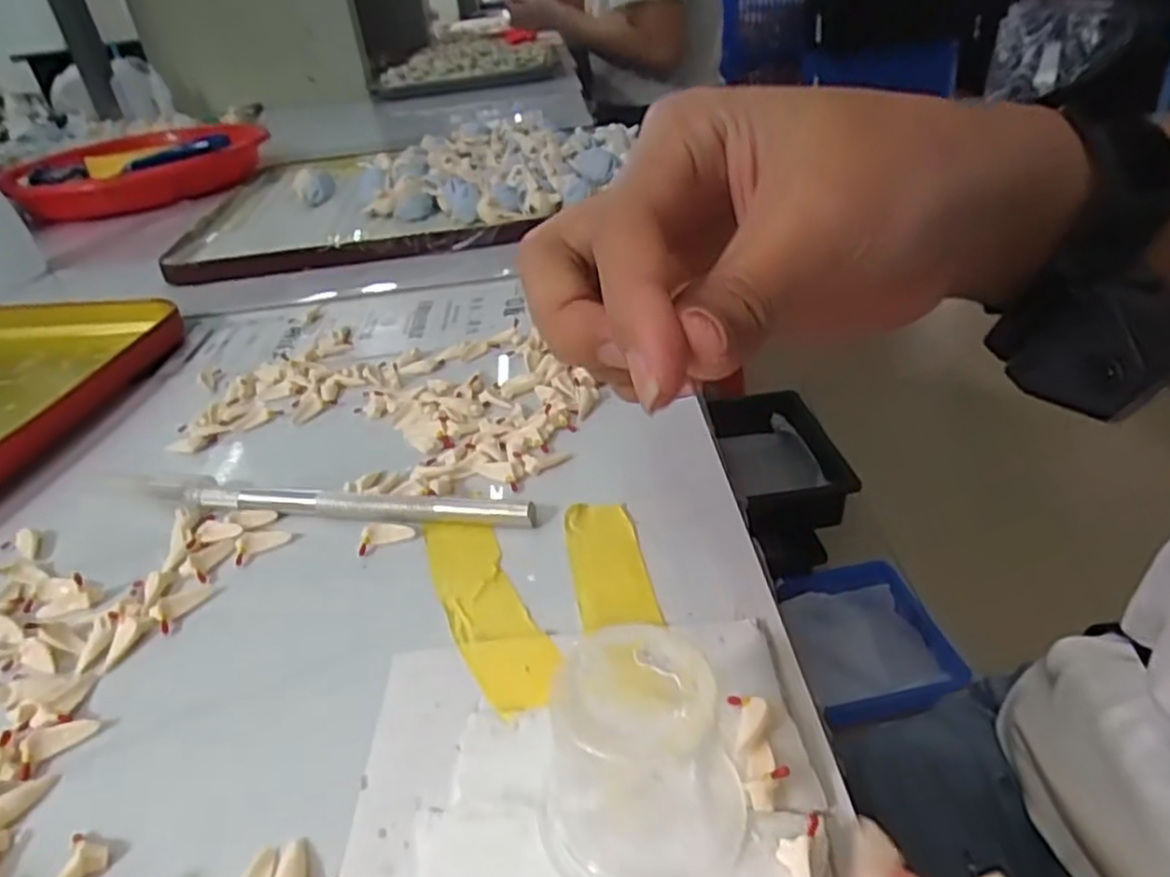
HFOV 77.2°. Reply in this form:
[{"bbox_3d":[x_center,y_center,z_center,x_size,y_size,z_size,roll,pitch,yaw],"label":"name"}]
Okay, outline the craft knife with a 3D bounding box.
[{"bbox_3d":[-0.085,0.020,0.233,0.142,0.008,0.010,1,34,12],"label":"craft knife"}]

